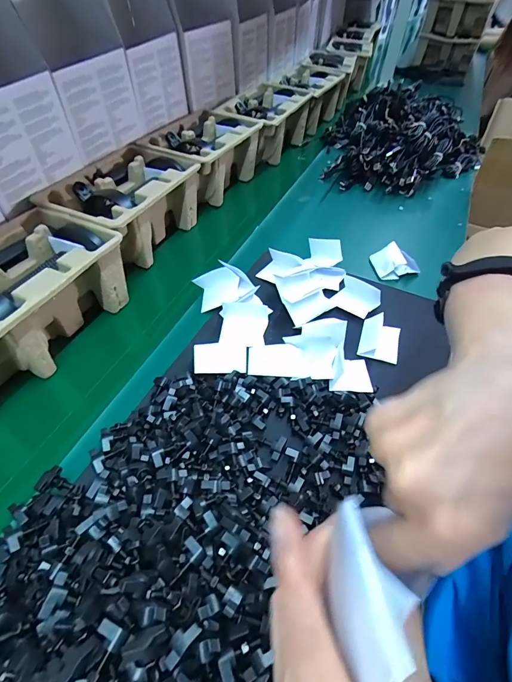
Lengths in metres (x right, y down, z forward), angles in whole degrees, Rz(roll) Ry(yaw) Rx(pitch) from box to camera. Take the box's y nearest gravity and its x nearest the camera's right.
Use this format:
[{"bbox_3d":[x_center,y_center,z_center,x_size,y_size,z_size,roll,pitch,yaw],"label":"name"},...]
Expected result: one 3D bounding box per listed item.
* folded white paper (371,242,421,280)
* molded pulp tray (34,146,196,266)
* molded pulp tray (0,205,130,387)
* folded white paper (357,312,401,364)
[{"bbox_3d":[0.224,-0.130,0.574,0.062,0.030,0.054,-7,50,-9],"label":"folded white paper"},{"bbox_3d":[-0.203,-0.209,0.573,0.141,0.108,0.222,20,51,13],"label":"molded pulp tray"},{"bbox_3d":[-0.284,-0.055,0.436,0.152,0.101,0.213,22,51,15],"label":"molded pulp tray"},{"bbox_3d":[0.161,-0.003,0.462,0.049,0.025,0.058,16,50,10],"label":"folded white paper"}]

